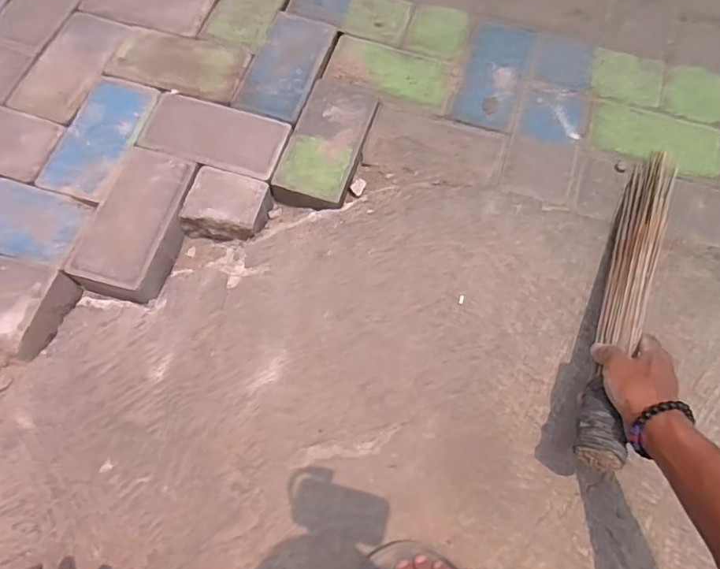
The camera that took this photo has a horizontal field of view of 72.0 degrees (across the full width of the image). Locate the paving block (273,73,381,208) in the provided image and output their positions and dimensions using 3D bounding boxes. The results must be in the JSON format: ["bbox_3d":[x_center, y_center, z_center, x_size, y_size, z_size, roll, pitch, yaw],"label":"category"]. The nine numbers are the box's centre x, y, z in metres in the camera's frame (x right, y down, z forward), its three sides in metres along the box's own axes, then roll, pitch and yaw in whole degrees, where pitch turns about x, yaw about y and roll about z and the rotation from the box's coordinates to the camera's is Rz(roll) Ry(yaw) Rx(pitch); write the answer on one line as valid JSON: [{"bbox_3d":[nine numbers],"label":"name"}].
[{"bbox_3d":[-0.048,-0.205,0.746,0.104,0.056,0.212,20,70,5],"label":"paving block"}]

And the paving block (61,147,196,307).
[{"bbox_3d":[-0.303,-0.083,0.680,0.109,0.054,0.209,16,69,3],"label":"paving block"}]

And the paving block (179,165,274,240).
[{"bbox_3d":[-0.186,-0.108,0.703,0.100,0.054,0.090,14,69,3],"label":"paving block"}]

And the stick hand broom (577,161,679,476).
[{"bbox_3d":[0.320,-0.003,0.586,0.048,0.056,0.456,25,59,8],"label":"stick hand broom"}]

